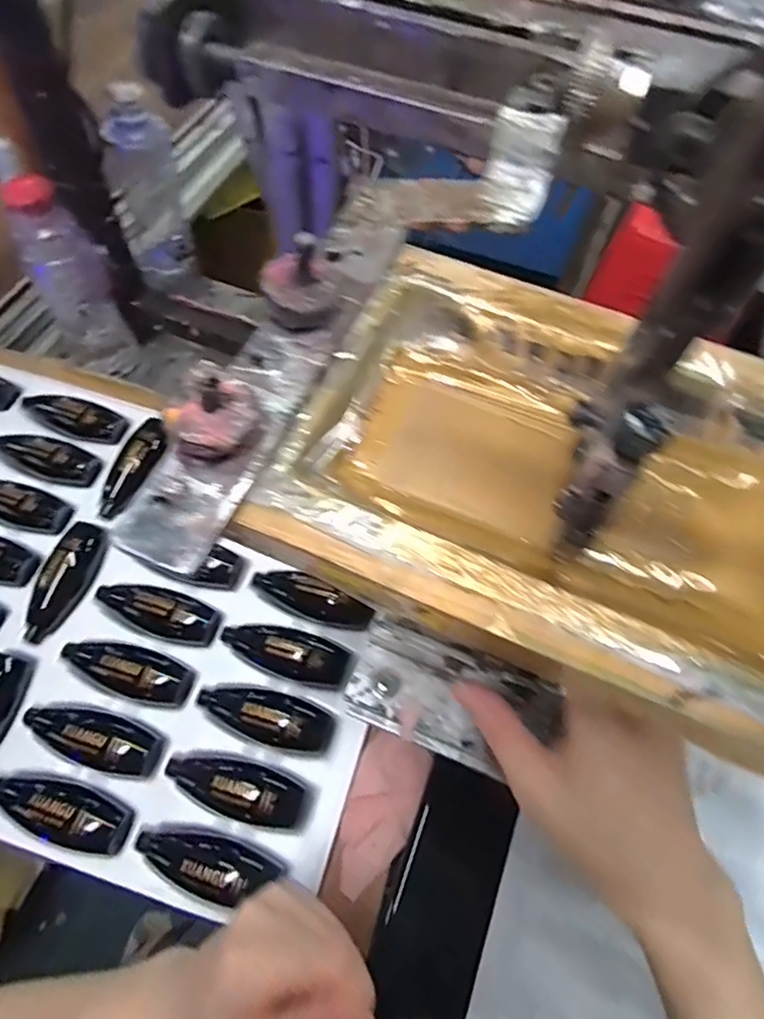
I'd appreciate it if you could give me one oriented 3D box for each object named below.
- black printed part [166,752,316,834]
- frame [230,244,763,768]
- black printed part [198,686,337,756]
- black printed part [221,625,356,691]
[{"bbox_3d":[-0.101,0.195,0.414,0.104,0.026,0.039,15,62,5],"label":"black printed part"},{"bbox_3d":[0.084,-0.009,0.231,0.226,0.029,0.161,22,63,9],"label":"frame"},{"bbox_3d":[-0.086,0.151,0.437,0.102,0.025,0.039,17,63,6],"label":"black printed part"},{"bbox_3d":[-0.073,0.109,0.460,0.103,0.021,0.037,17,63,6],"label":"black printed part"}]

